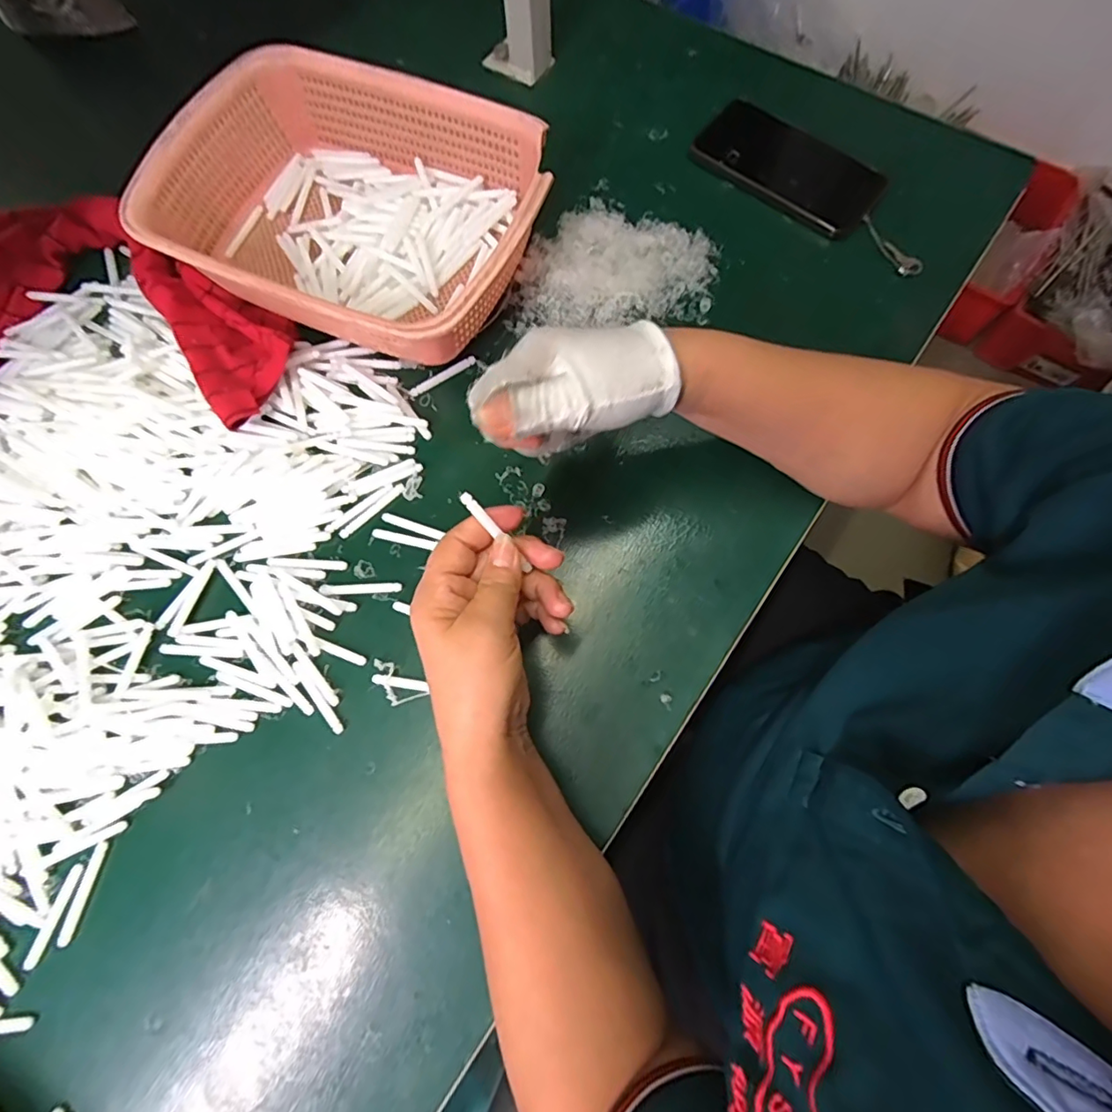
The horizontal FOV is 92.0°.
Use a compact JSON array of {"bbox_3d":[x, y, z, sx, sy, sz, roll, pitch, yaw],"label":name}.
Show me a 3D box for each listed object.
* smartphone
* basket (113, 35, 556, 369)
[{"bbox_3d":[0.203,-0.342,0.473,0.158,0.012,0.080,38,79,11],"label":"smartphone"},{"bbox_3d":[-0.158,-0.273,0.432,0.287,0.073,0.213,23,77,7],"label":"basket"}]

